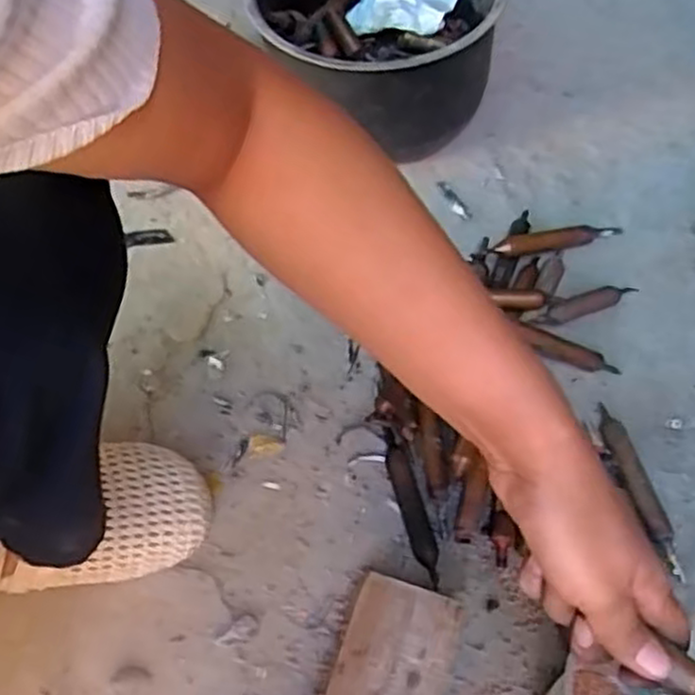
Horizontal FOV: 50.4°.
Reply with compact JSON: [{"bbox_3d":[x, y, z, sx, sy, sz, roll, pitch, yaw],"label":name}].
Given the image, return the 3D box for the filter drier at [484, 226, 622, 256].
[{"bbox_3d":[0.190,-0.099,0.672,0.137,0.014,0.017,-10,63,-16],"label":"filter drier"}]

